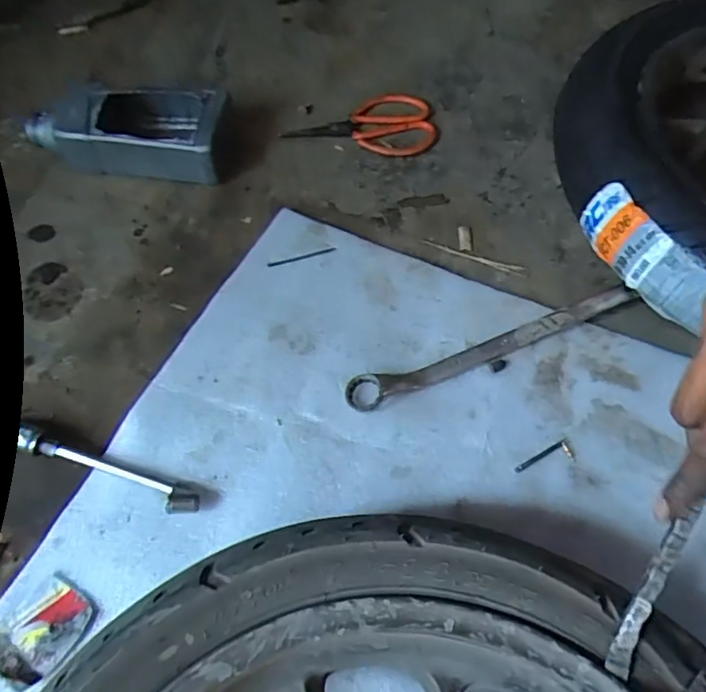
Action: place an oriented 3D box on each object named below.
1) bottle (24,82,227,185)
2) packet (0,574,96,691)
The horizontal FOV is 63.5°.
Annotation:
[{"bbox_3d":[-0.251,-0.250,0.650,0.222,0.063,0.109,5,60,4],"label":"bottle"},{"bbox_3d":[-0.226,0.206,0.410,0.054,0.012,0.070,40,68,21],"label":"packet"}]

